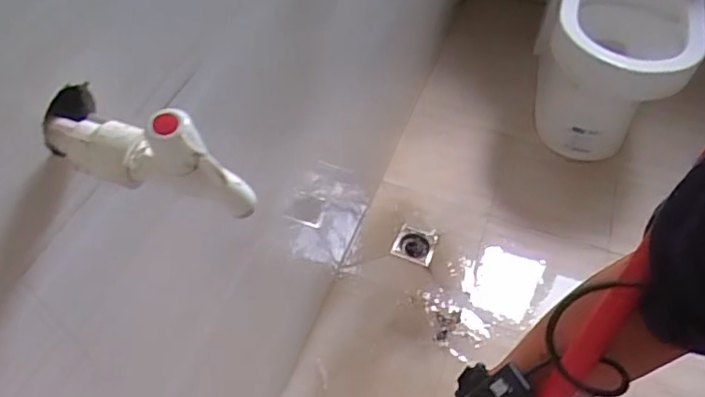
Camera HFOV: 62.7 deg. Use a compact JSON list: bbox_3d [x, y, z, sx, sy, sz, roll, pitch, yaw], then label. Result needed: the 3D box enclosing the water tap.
[{"bbox_3d":[-0.123,-0.031,0.336,0.130,0.065,0.031,18,52,17],"label":"water tap"}]

